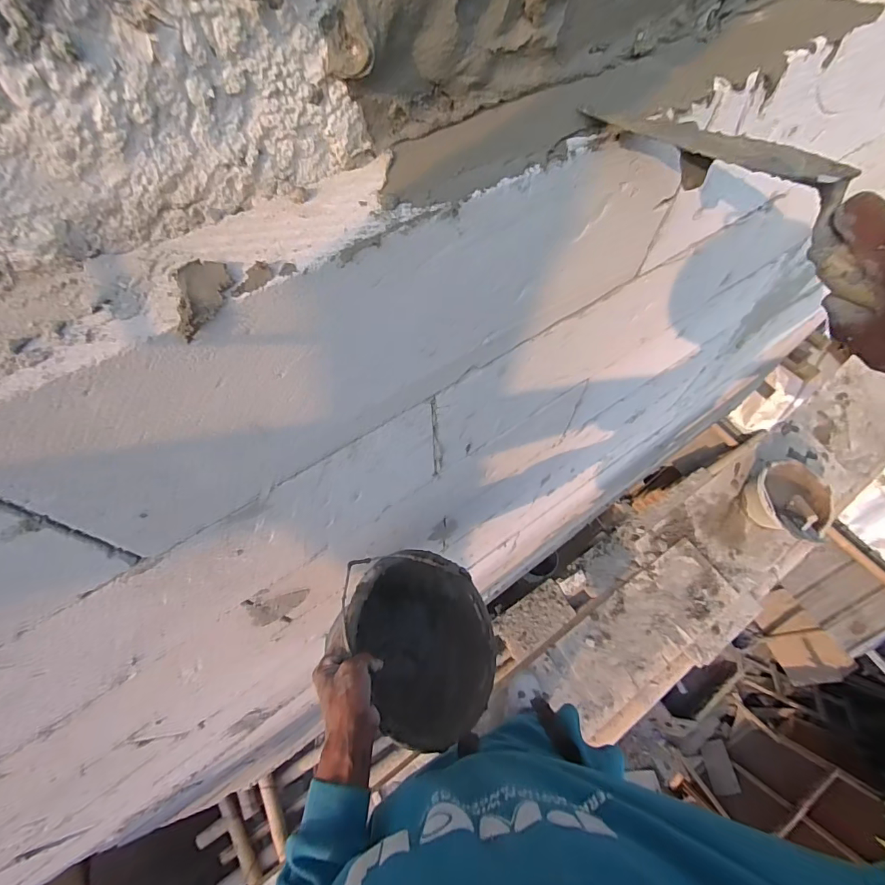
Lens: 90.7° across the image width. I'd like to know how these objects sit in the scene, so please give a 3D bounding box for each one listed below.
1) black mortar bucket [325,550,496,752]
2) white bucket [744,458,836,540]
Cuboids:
[{"bbox_3d":[-0.027,0.269,0.592,0.195,0.175,0.229,1,61,1],"label":"black mortar bucket"},{"bbox_3d":[1.148,0.215,1.468,0.203,0.192,0.249,7,61,4],"label":"white bucket"}]

